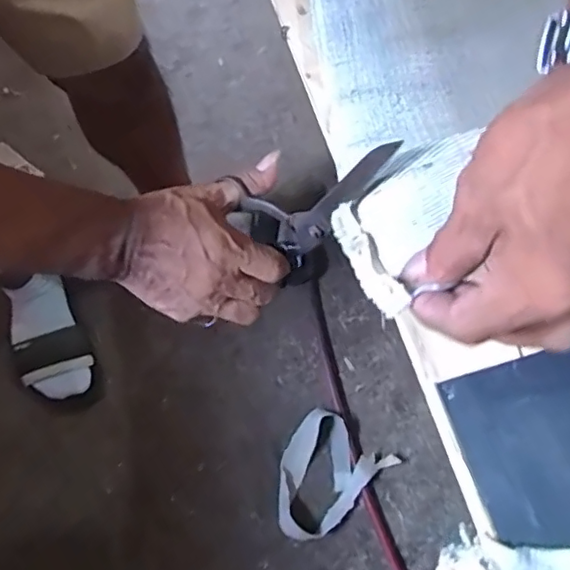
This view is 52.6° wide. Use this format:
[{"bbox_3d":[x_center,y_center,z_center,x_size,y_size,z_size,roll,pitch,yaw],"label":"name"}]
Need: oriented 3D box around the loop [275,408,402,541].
[{"bbox_3d":[0.056,0.288,0.853,0.143,0.020,0.175,33,72,13],"label":"loop"}]

